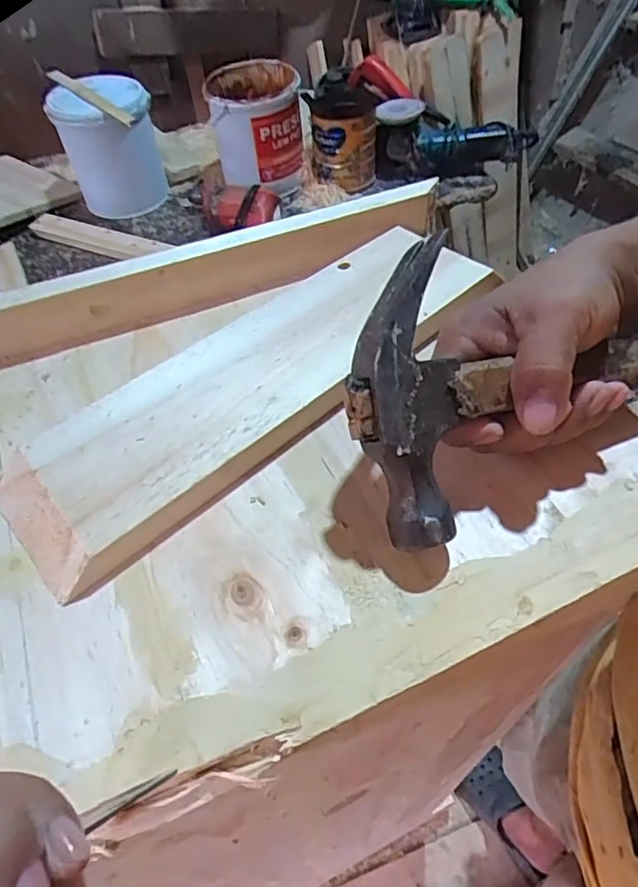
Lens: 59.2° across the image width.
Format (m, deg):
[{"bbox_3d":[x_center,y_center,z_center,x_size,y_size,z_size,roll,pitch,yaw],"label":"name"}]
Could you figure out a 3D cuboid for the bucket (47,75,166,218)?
[{"bbox_3d":[-0.430,-0.607,1.178,0.190,0.231,0.230,-18,50,-14],"label":"bucket"}]

